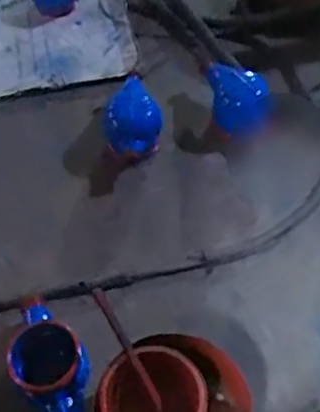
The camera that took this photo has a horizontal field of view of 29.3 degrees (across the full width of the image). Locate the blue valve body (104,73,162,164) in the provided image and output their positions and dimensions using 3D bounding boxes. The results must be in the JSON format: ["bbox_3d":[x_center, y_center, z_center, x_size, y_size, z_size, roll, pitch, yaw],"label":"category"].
[{"bbox_3d":[-0.043,-0.136,0.936,0.084,0.089,0.111,-6,56,-4],"label":"blue valve body"}]

